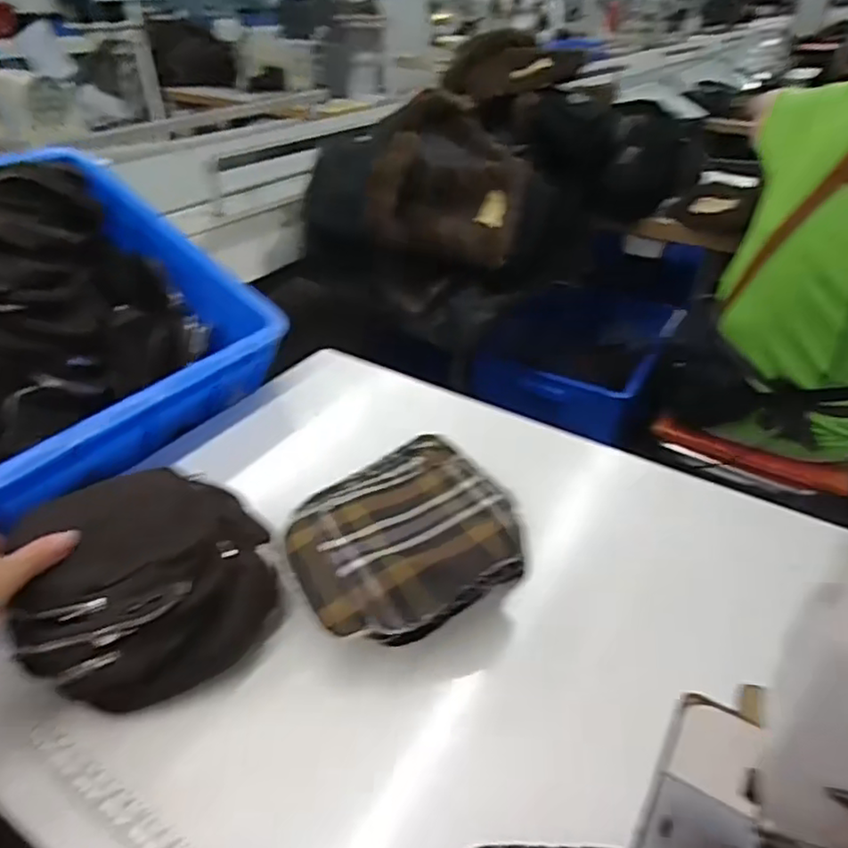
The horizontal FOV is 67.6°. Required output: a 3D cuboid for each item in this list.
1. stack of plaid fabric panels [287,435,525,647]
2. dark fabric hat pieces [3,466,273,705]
[{"bbox_3d":[-0.015,0.095,0.505,0.185,0.060,0.148,-22,41,-29],"label":"stack of plaid fabric panels"},{"bbox_3d":[-0.198,0.110,0.458,0.161,0.059,0.159,-13,37,-20],"label":"dark fabric hat pieces"}]

